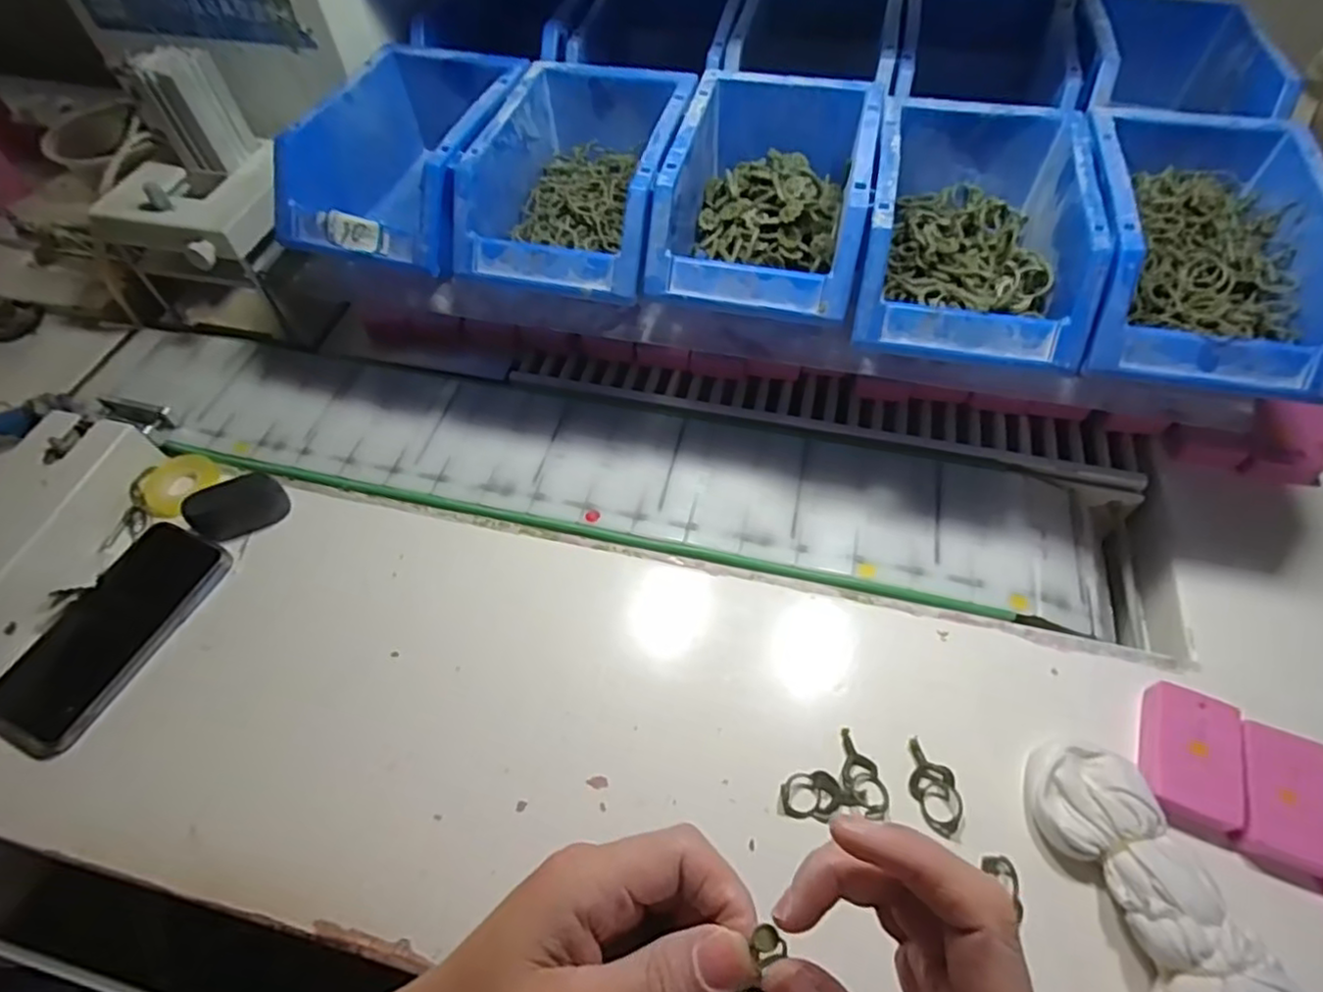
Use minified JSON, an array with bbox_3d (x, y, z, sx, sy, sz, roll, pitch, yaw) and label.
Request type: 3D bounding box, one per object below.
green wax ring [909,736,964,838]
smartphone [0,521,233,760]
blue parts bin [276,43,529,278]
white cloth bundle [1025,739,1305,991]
[{"bbox_3d":[0.152,0.162,0.371,0.023,0.011,0.050,-21,59,-11],"label":"green wax ring"},{"bbox_3d":[-0.366,0.087,0.438,0.075,0.010,0.151,20,60,14],"label":"smartphone"},{"bbox_3d":[-0.171,-0.238,0.474,0.123,0.076,0.185,14,57,11],"label":"blue parts bin"},{"bbox_3d":[0.239,0.202,0.318,0.078,0.050,0.164,-10,58,-5],"label":"white cloth bundle"}]

